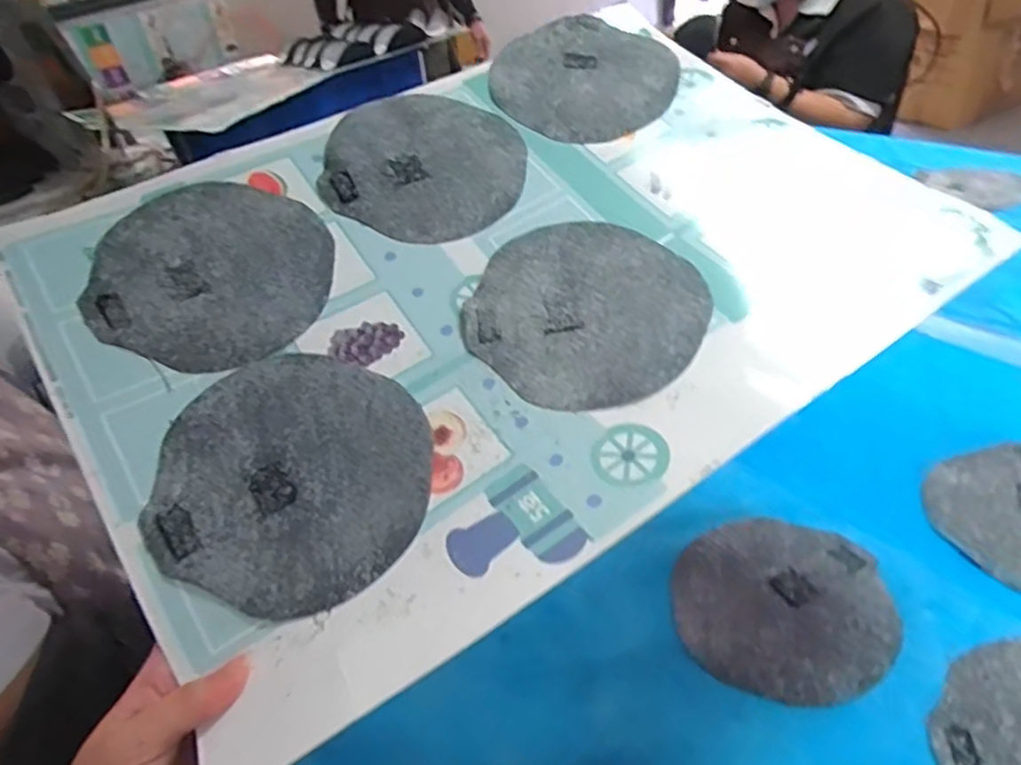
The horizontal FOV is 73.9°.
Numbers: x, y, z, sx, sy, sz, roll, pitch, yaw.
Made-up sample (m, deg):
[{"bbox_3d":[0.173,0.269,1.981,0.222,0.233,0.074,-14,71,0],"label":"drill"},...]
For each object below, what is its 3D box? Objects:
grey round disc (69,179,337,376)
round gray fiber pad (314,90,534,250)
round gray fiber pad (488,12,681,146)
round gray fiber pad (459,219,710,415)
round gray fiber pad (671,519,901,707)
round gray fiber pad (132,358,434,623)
[{"bbox_3d":[-0.199,-0.077,0.453,0.157,0.010,0.148,2,58,-4],"label":"grey round disc"},{"bbox_3d":[-0.064,-0.167,0.511,0.150,0.010,0.143,1,61,-2],"label":"round gray fiber pad"},{"bbox_3d":[0.059,-0.252,0.563,0.143,0.010,0.145,-2,61,3],"label":"round gray fiber pad"},{"bbox_3d":[0.048,-0.048,0.433,0.146,0.006,0.142,-4,54,5],"label":"round gray fiber pad"},{"bbox_3d":[0.192,0.157,0.486,0.142,0.013,0.141,-4,39,4],"label":"round gray fiber pad"},{"bbox_3d":[-0.118,0.049,0.377,0.143,0.008,0.145,2,58,-3],"label":"round gray fiber pad"}]

